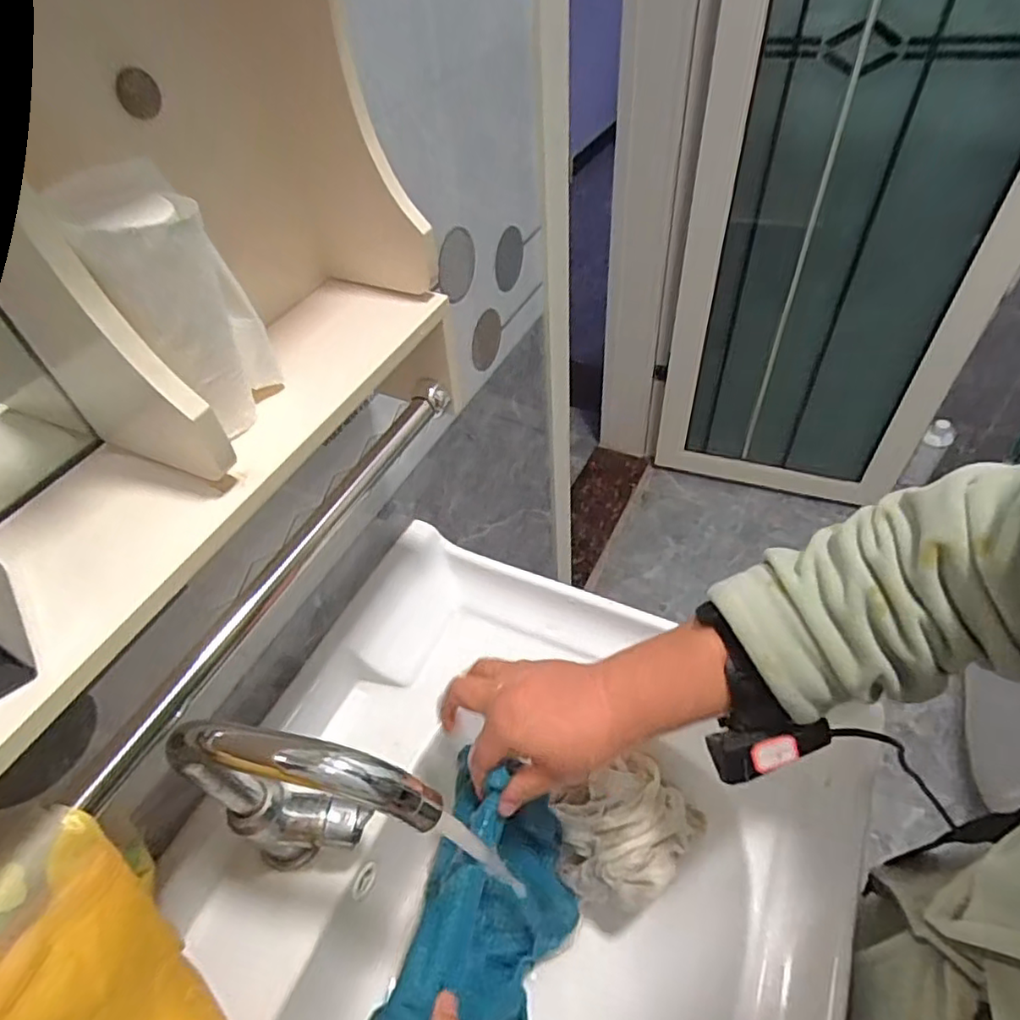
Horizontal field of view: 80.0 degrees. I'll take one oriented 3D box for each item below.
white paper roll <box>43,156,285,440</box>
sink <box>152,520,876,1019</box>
[{"bbox_3d":[-0.151,-0.094,0.288,0.047,0.121,0.056,-17,48,-9],"label":"white paper roll"},{"bbox_3d":[-0.012,0.357,0.475,0.473,0.165,0.618,16,51,19],"label":"sink"}]

